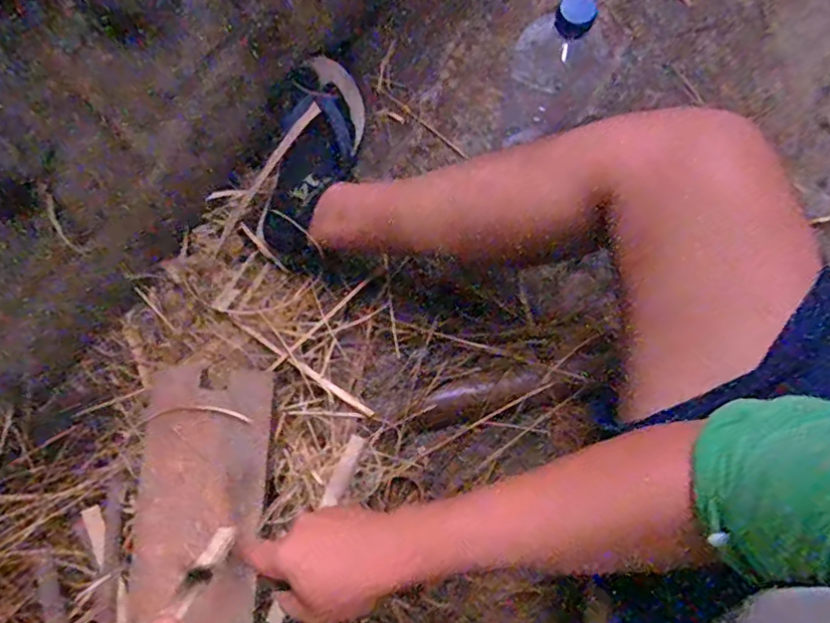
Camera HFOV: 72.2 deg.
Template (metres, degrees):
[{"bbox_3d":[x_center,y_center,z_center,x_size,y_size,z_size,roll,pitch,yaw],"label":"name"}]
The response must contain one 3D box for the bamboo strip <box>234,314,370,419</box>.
[{"bbox_3d":[-0.146,0.068,0.718,0.220,0.008,0.011,33,79,8],"label":"bamboo strip"}]

